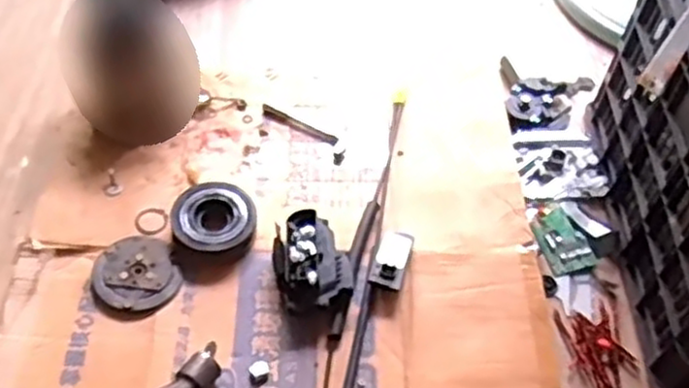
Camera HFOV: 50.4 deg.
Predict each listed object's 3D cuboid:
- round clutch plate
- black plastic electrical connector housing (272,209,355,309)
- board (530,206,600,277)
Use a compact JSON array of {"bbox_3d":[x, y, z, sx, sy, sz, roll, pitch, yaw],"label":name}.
[{"bbox_3d":[-0.248,0.096,0.871,0.095,0.013,0.098,2,52,-3],"label":"round clutch plate"},{"bbox_3d":[-0.037,0.083,0.866,0.086,0.072,0.109,-8,53,-11],"label":"black plastic electrical connector housing"},{"bbox_3d":[0.283,0.058,0.951,0.061,0.009,0.087,-14,54,-15],"label":"board"}]

